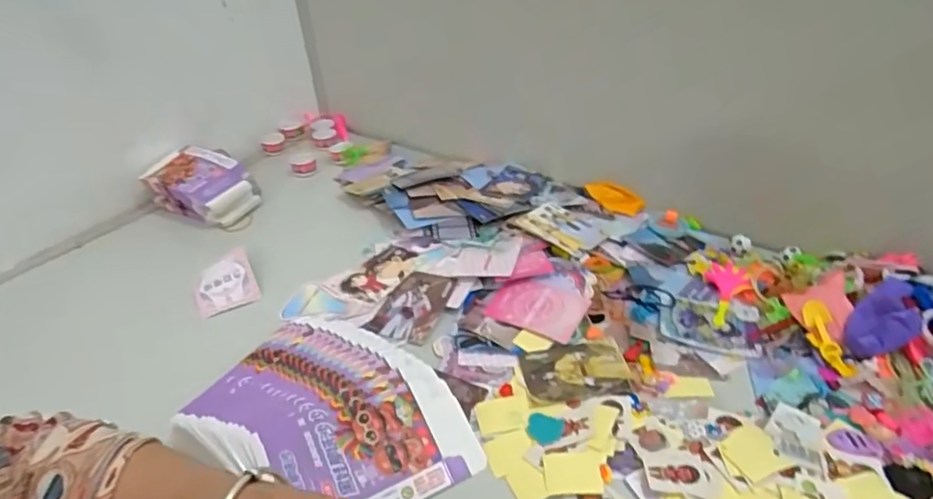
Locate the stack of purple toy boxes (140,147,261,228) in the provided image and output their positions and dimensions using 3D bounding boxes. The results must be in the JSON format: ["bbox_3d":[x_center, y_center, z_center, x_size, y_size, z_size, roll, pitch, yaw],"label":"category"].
[{"bbox_3d":[-0.344,-0.083,0.751,0.136,0.061,0.090,16,40,25],"label":"stack of purple toy boxes"}]

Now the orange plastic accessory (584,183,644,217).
[{"bbox_3d":[0.179,-0.063,0.692,0.071,0.023,0.031,25,44,8],"label":"orange plastic accessory"}]

